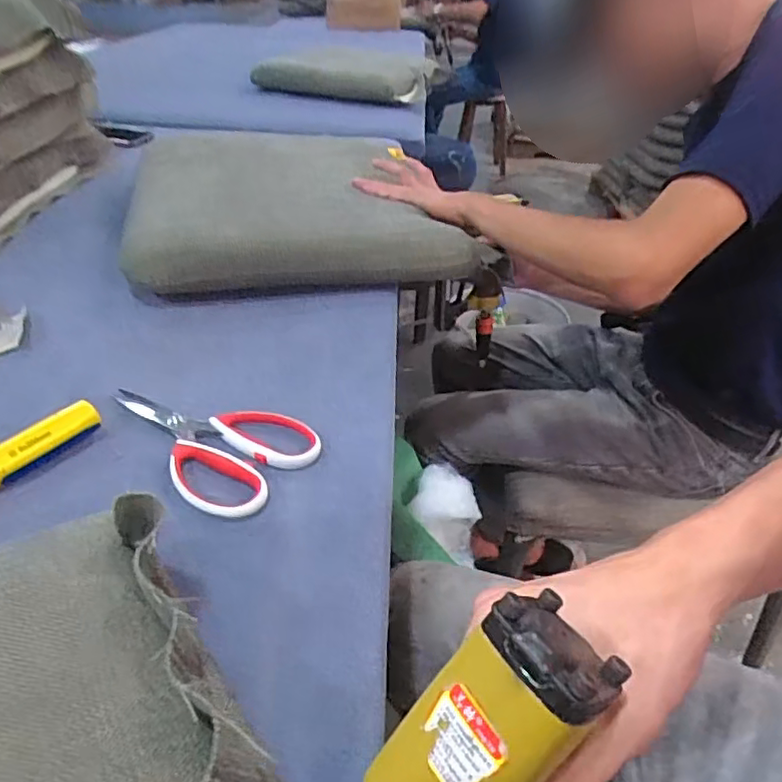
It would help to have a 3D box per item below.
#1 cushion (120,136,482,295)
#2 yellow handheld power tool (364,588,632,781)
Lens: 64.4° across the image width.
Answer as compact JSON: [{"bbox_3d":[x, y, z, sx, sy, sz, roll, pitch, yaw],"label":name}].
[{"bbox_3d":[-0.143,-0.258,0.850,0.381,0.076,0.438,-4,37,-15],"label":"cushion"},{"bbox_3d":[0.025,0.130,0.214,0.034,0.124,0.041,25,15,-47],"label":"yellow handheld power tool"}]

